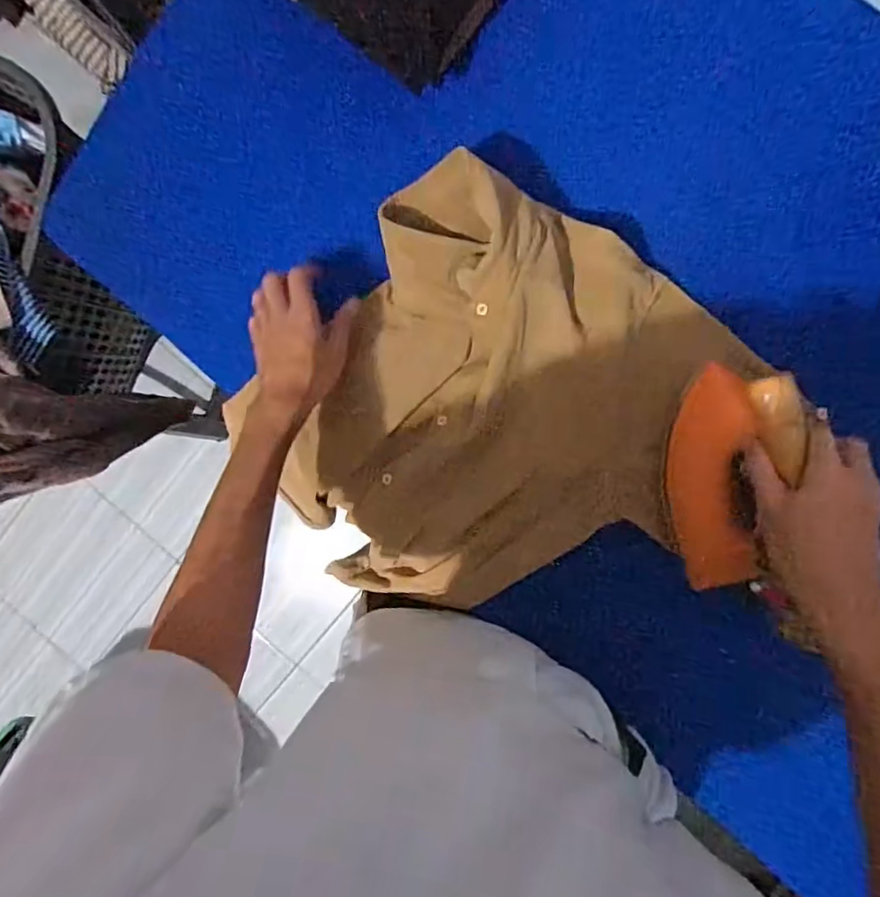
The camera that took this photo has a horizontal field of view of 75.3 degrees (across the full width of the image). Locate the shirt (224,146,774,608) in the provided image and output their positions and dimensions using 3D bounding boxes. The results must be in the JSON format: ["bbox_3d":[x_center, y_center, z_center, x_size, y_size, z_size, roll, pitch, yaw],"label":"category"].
[{"bbox_3d":[0.034,-0.031,0.534,0.354,0.065,0.392,40,96,2],"label":"shirt"}]

